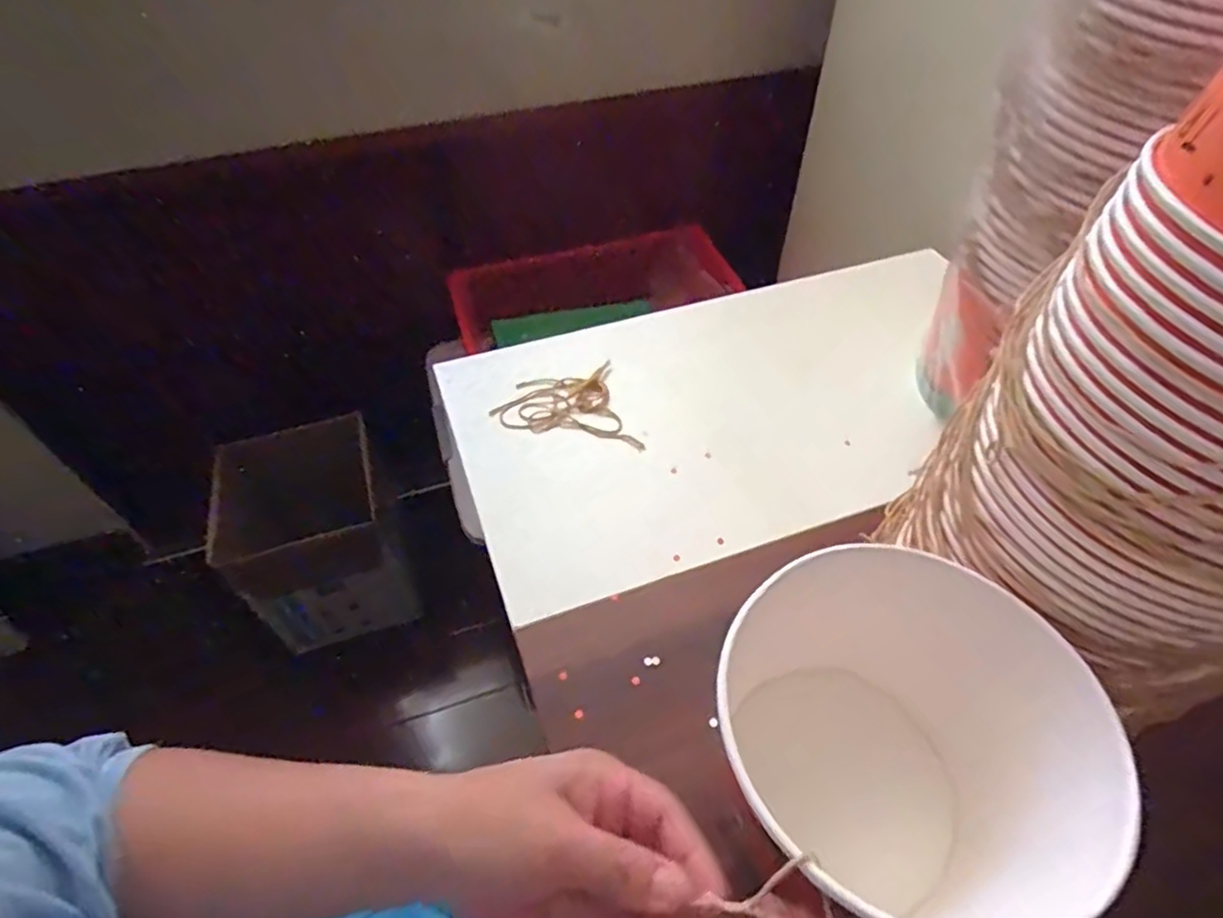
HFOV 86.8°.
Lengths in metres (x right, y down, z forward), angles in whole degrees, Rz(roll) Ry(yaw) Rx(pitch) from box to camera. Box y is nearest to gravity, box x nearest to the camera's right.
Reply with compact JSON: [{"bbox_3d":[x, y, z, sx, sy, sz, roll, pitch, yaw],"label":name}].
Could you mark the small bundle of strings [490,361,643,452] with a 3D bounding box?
[{"bbox_3d":[-0.042,-0.041,0.563,0.112,0.009,0.098,-10,51,-10],"label":"small bundle of strings"}]

